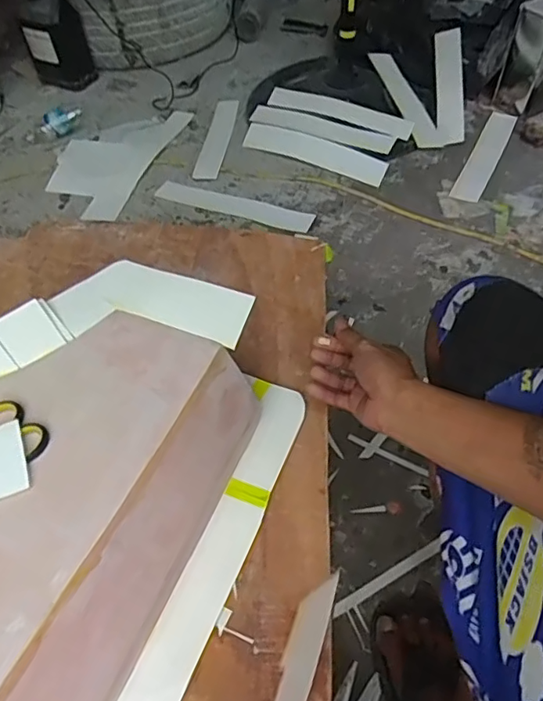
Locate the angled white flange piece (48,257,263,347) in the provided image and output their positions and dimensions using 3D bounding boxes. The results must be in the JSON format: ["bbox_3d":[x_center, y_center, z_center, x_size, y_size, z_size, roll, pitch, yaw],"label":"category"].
[{"bbox_3d":[-0.108,-0.047,0.506,0.178,0.018,0.077,5,54,7],"label":"angled white flange piece"}]

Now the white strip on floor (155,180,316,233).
[{"bbox_3d":[-0.085,-0.322,1.205,0.366,0.008,0.066,17,56,16],"label":"white strip on floor"}]

